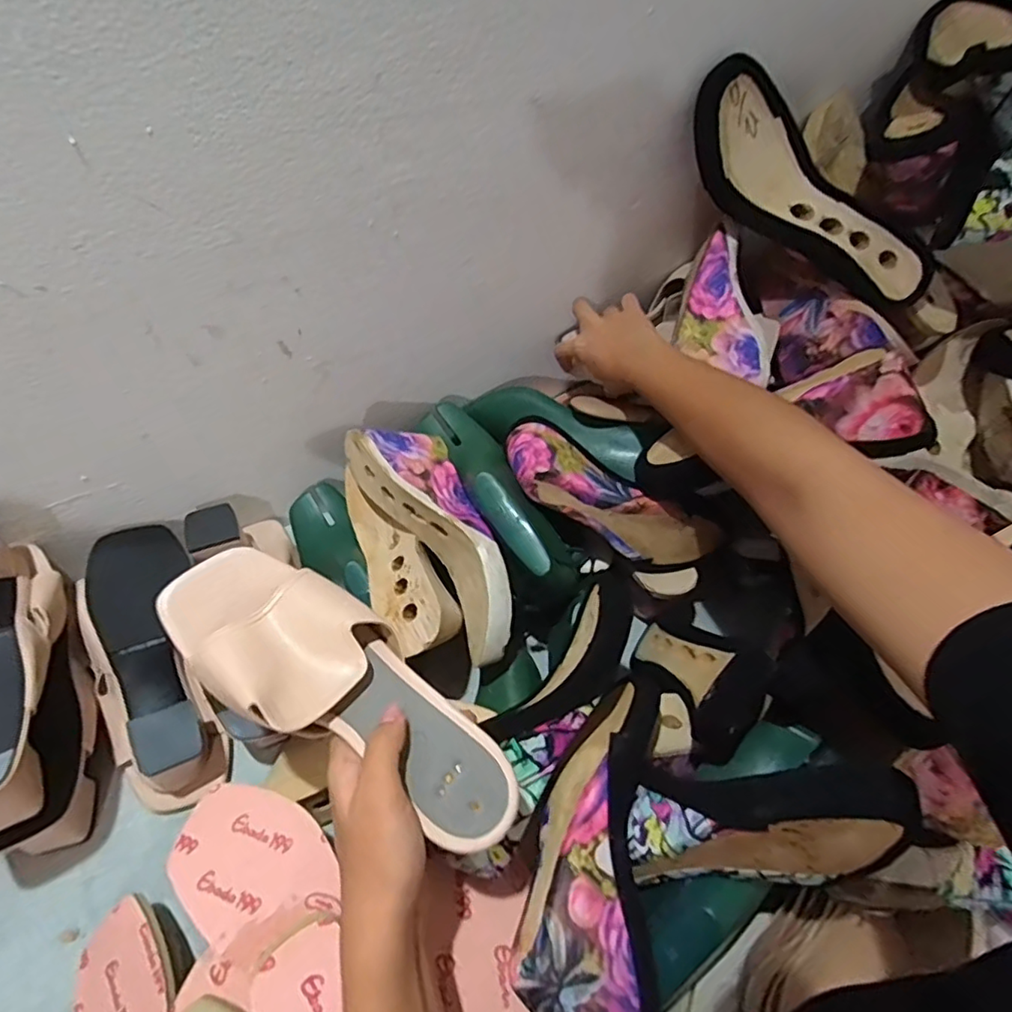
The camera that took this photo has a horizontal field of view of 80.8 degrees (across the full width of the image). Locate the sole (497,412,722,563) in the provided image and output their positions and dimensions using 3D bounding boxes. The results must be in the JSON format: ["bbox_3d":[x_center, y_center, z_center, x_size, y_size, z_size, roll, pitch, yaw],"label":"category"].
[{"bbox_3d":[0.097,-0.007,0.550,0.217,0.056,0.084,31,56,-4],"label":"sole"}]

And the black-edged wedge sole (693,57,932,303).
[{"bbox_3d":[0.260,-0.266,0.518,0.255,0.083,0.065,44,60,0],"label":"black-edged wedge sole"}]

